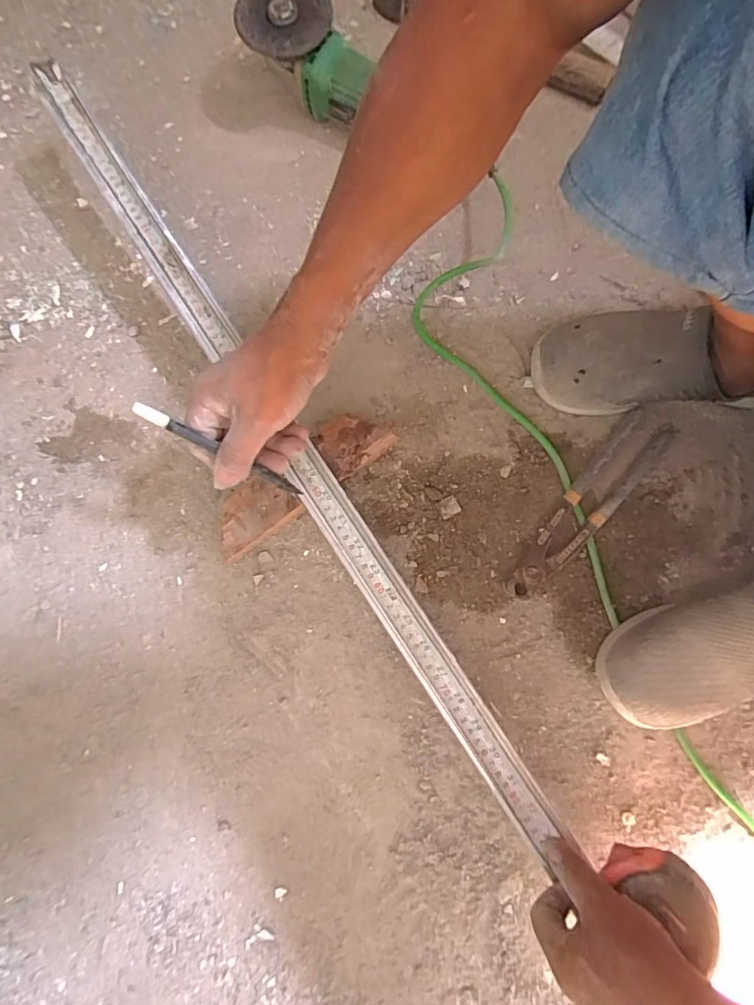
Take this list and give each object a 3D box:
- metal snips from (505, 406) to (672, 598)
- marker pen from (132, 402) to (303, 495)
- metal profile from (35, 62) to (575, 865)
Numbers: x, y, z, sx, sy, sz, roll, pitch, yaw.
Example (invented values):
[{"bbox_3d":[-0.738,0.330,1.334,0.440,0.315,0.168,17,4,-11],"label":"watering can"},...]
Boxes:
[{"bbox_3d":[0.205,0.002,0.486,0.050,0.026,0.229,41,82,8],"label":"metal snips"},{"bbox_3d":[-0.113,-0.037,0.370,0.131,0.007,0.010,30,79,-26],"label":"marker pen"},{"bbox_3d":[-0.089,-0.065,0.443,0.035,0.014,0.795,-33,84,-5],"label":"metal profile"}]

